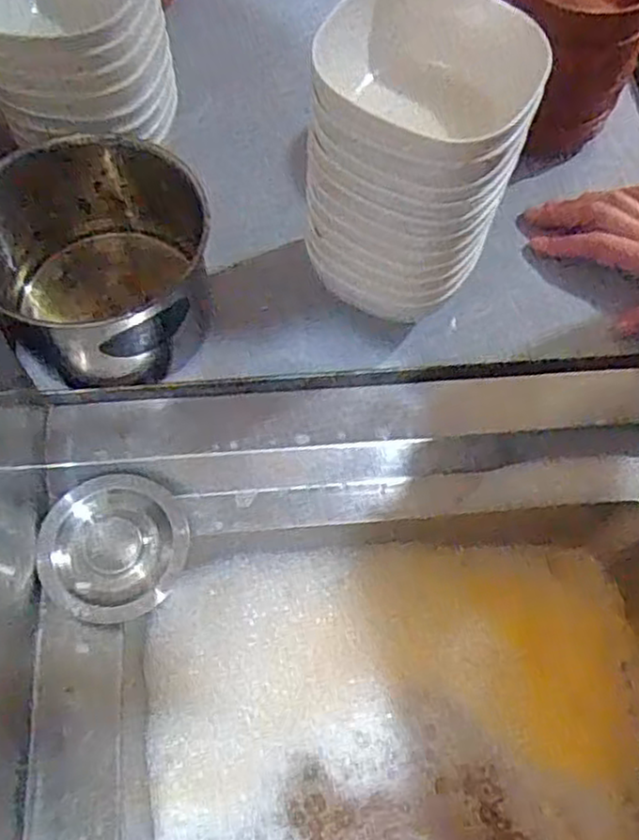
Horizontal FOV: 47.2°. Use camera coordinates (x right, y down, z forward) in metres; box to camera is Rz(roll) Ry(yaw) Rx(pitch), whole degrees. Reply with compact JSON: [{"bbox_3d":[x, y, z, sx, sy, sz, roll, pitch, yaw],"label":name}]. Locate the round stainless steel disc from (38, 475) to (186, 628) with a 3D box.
[{"bbox_3d":[-0.115,0.071,0.414,0.080,0.014,0.080,-6,75,-22],"label":"round stainless steel disc"}]

